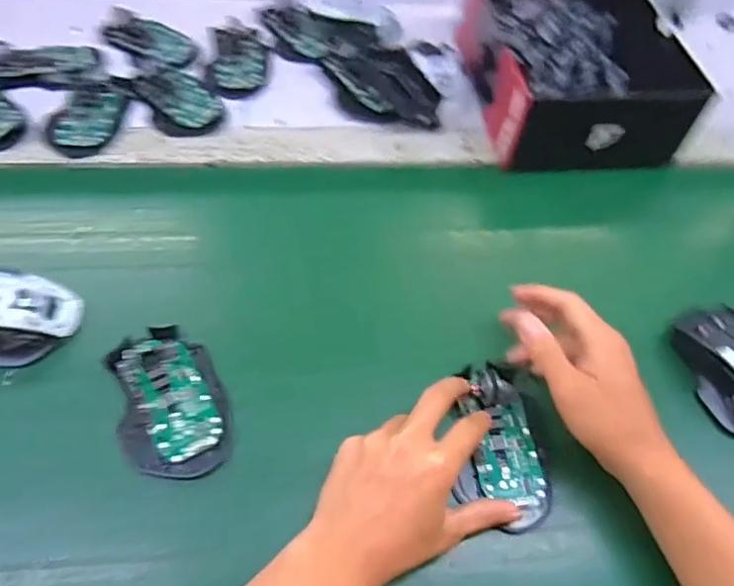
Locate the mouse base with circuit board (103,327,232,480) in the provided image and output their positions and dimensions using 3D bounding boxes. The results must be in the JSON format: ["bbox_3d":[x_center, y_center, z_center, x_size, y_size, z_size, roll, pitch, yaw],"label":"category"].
[{"bbox_3d":[-0.141,0.074,0.416,0.071,0.019,0.116,-15,59,-15],"label":"mouse base with circuit board"}]

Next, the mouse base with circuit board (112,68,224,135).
[{"bbox_3d":[-0.200,-0.202,0.595,0.110,0.015,0.071,41,62,20],"label":"mouse base with circuit board"}]

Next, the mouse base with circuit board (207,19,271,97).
[{"bbox_3d":[-0.143,-0.263,0.636,0.065,0.023,0.106,-1,57,-6],"label":"mouse base with circuit board"}]

